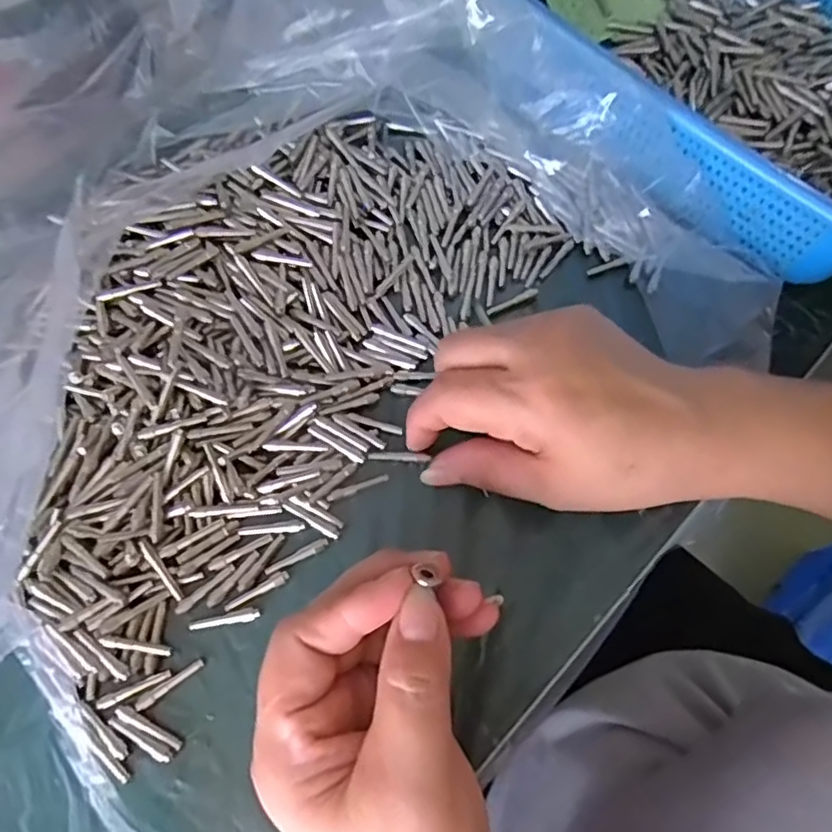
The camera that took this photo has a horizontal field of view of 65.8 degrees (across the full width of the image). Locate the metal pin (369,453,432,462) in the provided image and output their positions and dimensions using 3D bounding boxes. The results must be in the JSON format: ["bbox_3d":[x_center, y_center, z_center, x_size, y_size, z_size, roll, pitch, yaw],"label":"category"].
[{"bbox_3d":[-0.008,0.019,0.299,0.028,0.004,0.004,3,71,-5],"label":"metal pin"}]

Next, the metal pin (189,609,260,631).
[{"bbox_3d":[-0.081,0.086,0.272,0.029,0.005,0.005,-8,72,-5],"label":"metal pin"}]

